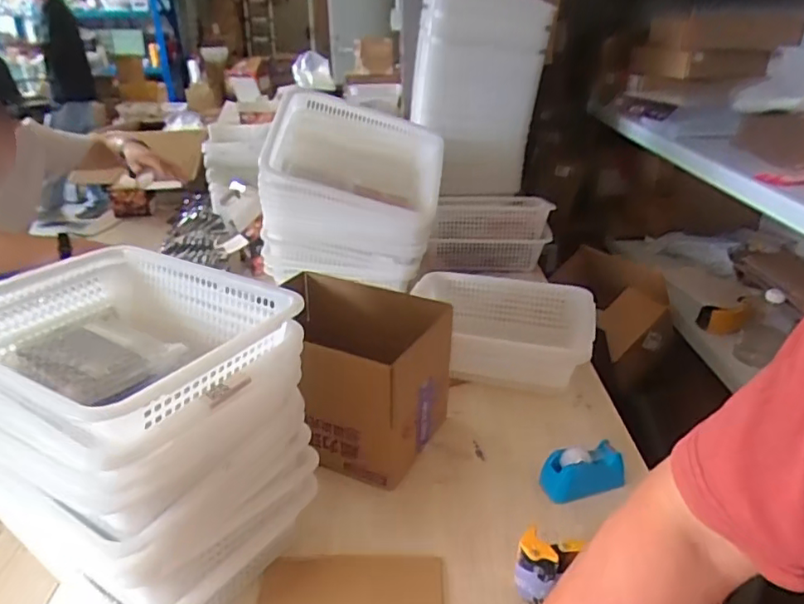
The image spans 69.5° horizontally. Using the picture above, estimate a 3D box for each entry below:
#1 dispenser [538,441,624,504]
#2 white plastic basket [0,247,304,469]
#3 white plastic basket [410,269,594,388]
[{"bbox_3d":[0.264,0.247,0.843,0.115,0.063,0.056,-5,26,-7],"label":"dispenser"},{"bbox_3d":[-0.309,0.050,0.627,0.350,0.102,0.263,15,30,27],"label":"white plastic basket"},{"bbox_3d":[0.196,0.061,1.145,0.330,0.135,0.289,2,25,7],"label":"white plastic basket"}]

